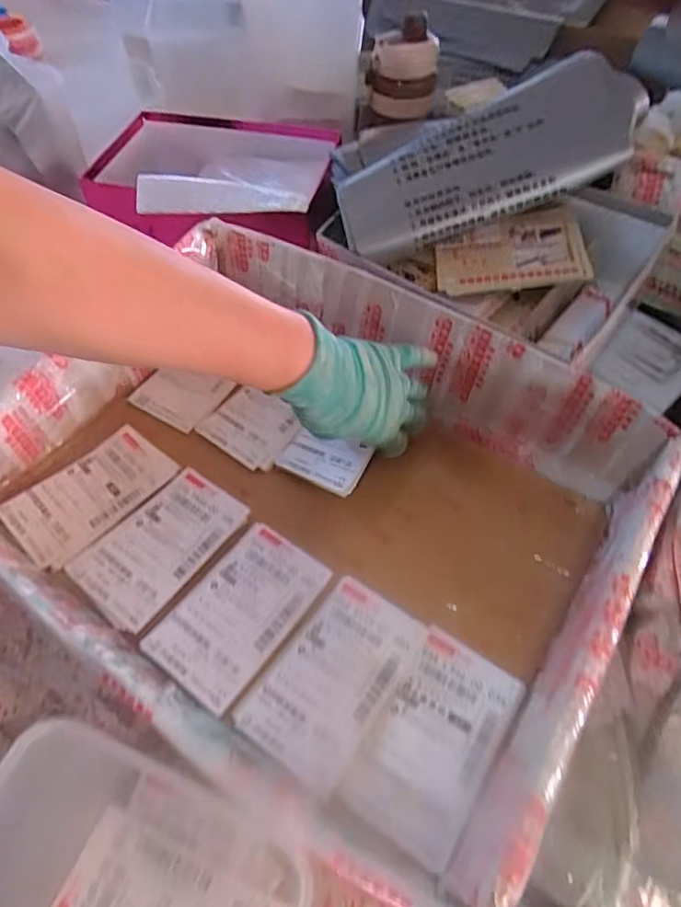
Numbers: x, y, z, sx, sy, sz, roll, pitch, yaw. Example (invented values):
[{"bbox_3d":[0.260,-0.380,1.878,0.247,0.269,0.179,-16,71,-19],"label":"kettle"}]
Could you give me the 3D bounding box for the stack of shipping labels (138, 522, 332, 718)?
[{"bbox_3d":[-0.078,0.120,0.424,0.084,0.009,0.132,32,60,20],"label":"stack of shipping labels"}]

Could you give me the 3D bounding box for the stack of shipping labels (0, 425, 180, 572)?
[{"bbox_3d":[-0.220,0.035,0.488,0.079,0.012,0.135,37,62,23],"label":"stack of shipping labels"}]

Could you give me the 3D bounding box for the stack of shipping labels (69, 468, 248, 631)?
[{"bbox_3d":[-0.149,0.074,0.458,0.082,0.010,0.132,32,60,20],"label":"stack of shipping labels"}]

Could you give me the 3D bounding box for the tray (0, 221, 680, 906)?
[{"bbox_3d":[-0.028,0.021,0.439,0.457,0.124,0.371,33,63,19],"label":"tray"}]

